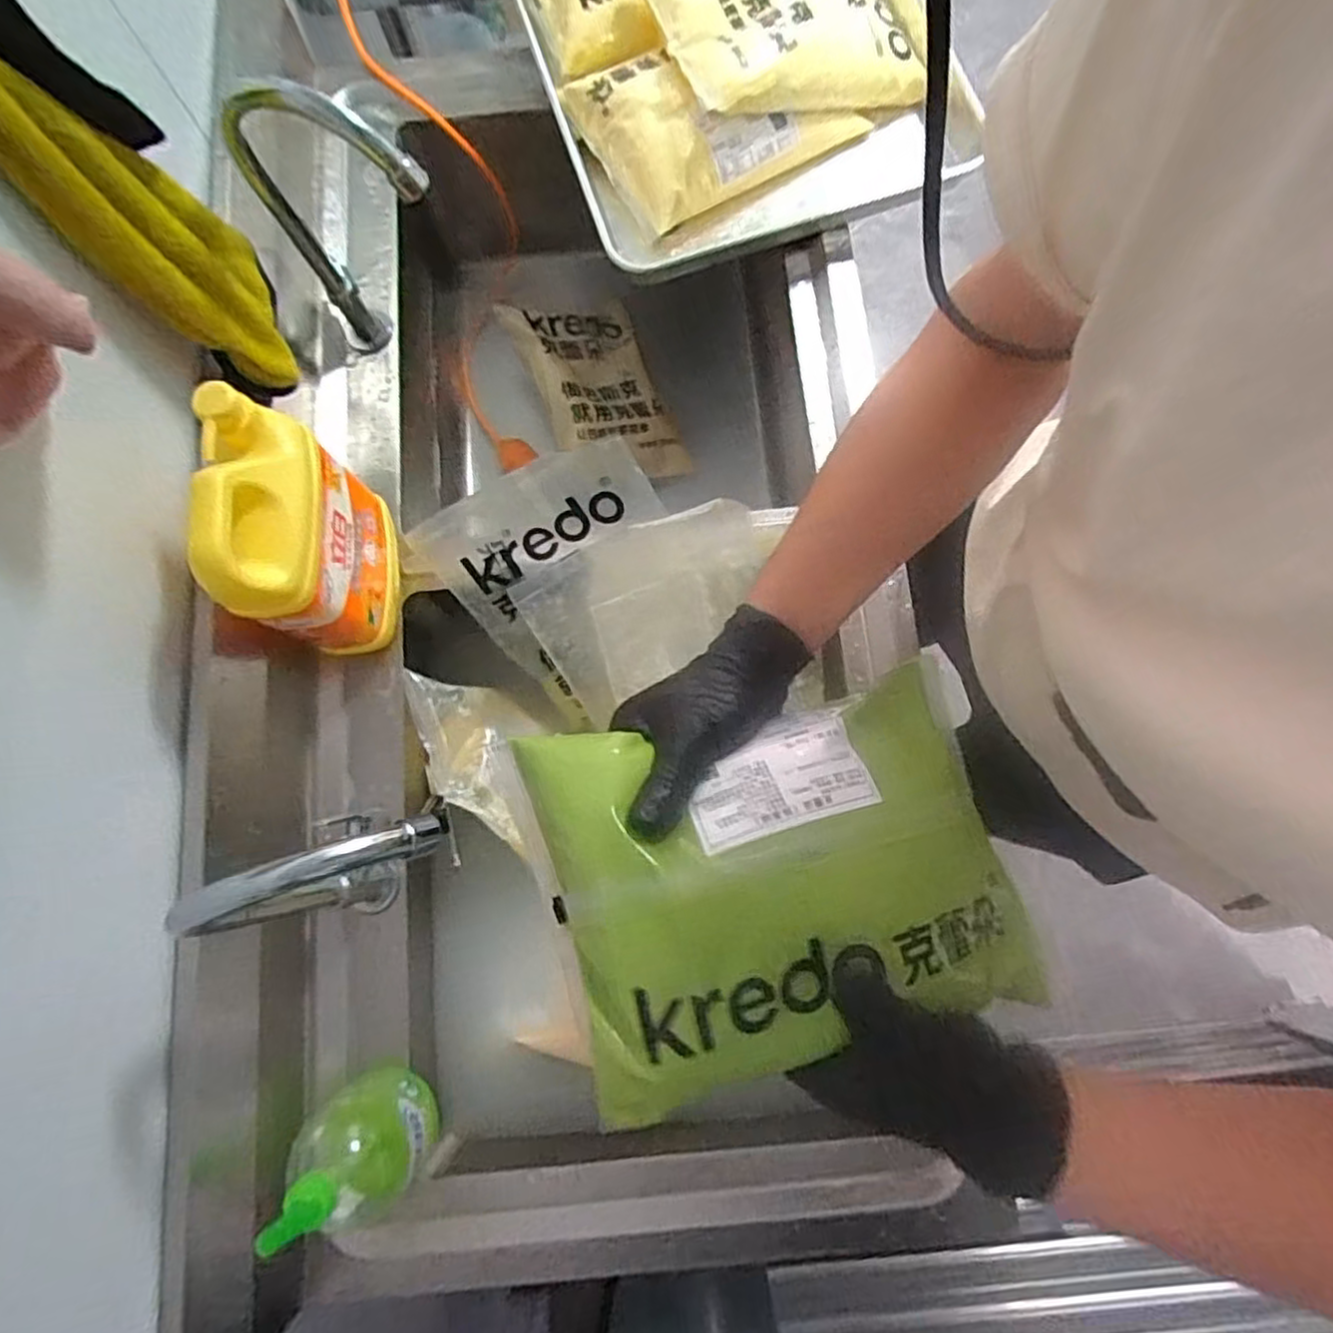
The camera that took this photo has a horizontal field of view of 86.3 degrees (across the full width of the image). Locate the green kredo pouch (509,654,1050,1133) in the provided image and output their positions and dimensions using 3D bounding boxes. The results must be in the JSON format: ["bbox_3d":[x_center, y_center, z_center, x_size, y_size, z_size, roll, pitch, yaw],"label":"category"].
[{"bbox_3d":[0.060,0.106,0.370,0.238,0.071,0.183,-13,78,-2],"label":"green kredo pouch"}]

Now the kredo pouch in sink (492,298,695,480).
[{"bbox_3d":[-0.087,-0.349,0.881,0.165,0.042,0.249,-14,75,-32],"label":"kredo pouch in sink"}]

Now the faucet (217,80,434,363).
[{"bbox_3d":[-0.252,-0.348,0.591,0.165,0.271,0.046,23,79,6],"label":"faucet"}]

